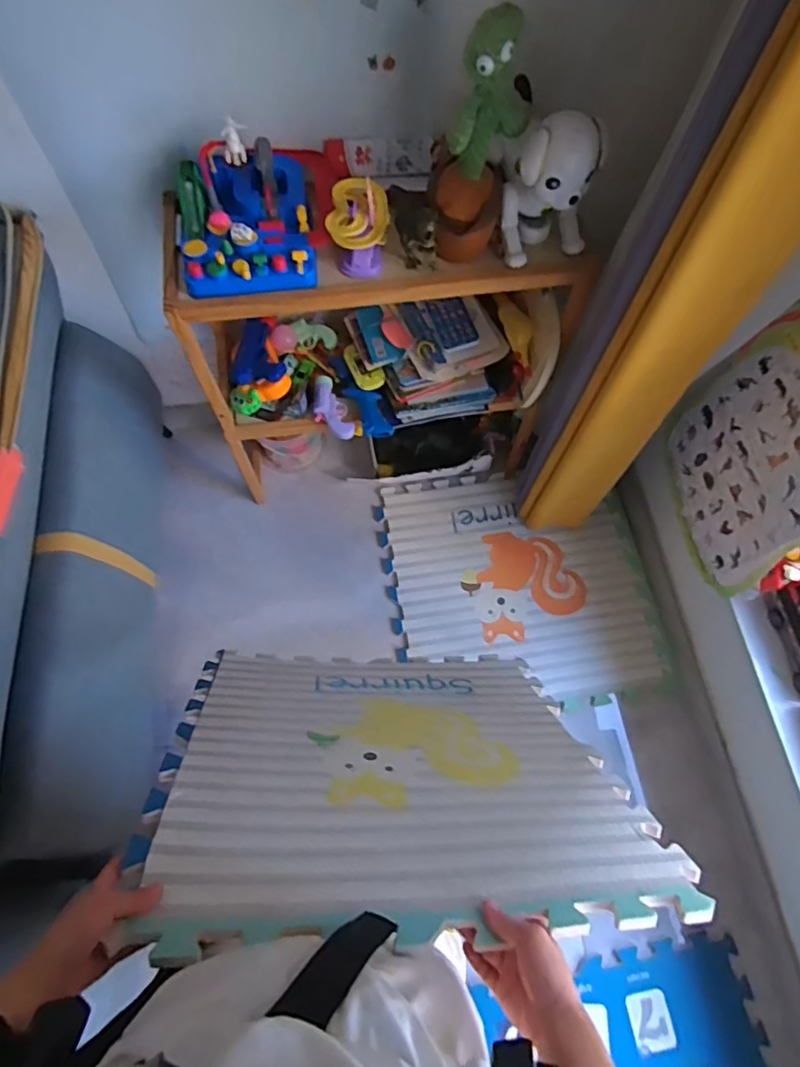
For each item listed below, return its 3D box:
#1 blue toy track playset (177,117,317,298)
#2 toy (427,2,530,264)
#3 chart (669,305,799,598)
[{"bbox_3d":[-0.226,-0.463,0.816,0.205,0.134,0.177,-8,68,-5],"label":"blue toy track playset"},{"bbox_3d":[0.100,-0.502,0.761,0.114,0.294,0.090,8,68,2],"label":"toy"},{"bbox_3d":[0.586,-0.121,0.914,0.018,0.506,0.344,-7,74,-5],"label":"chart"}]

